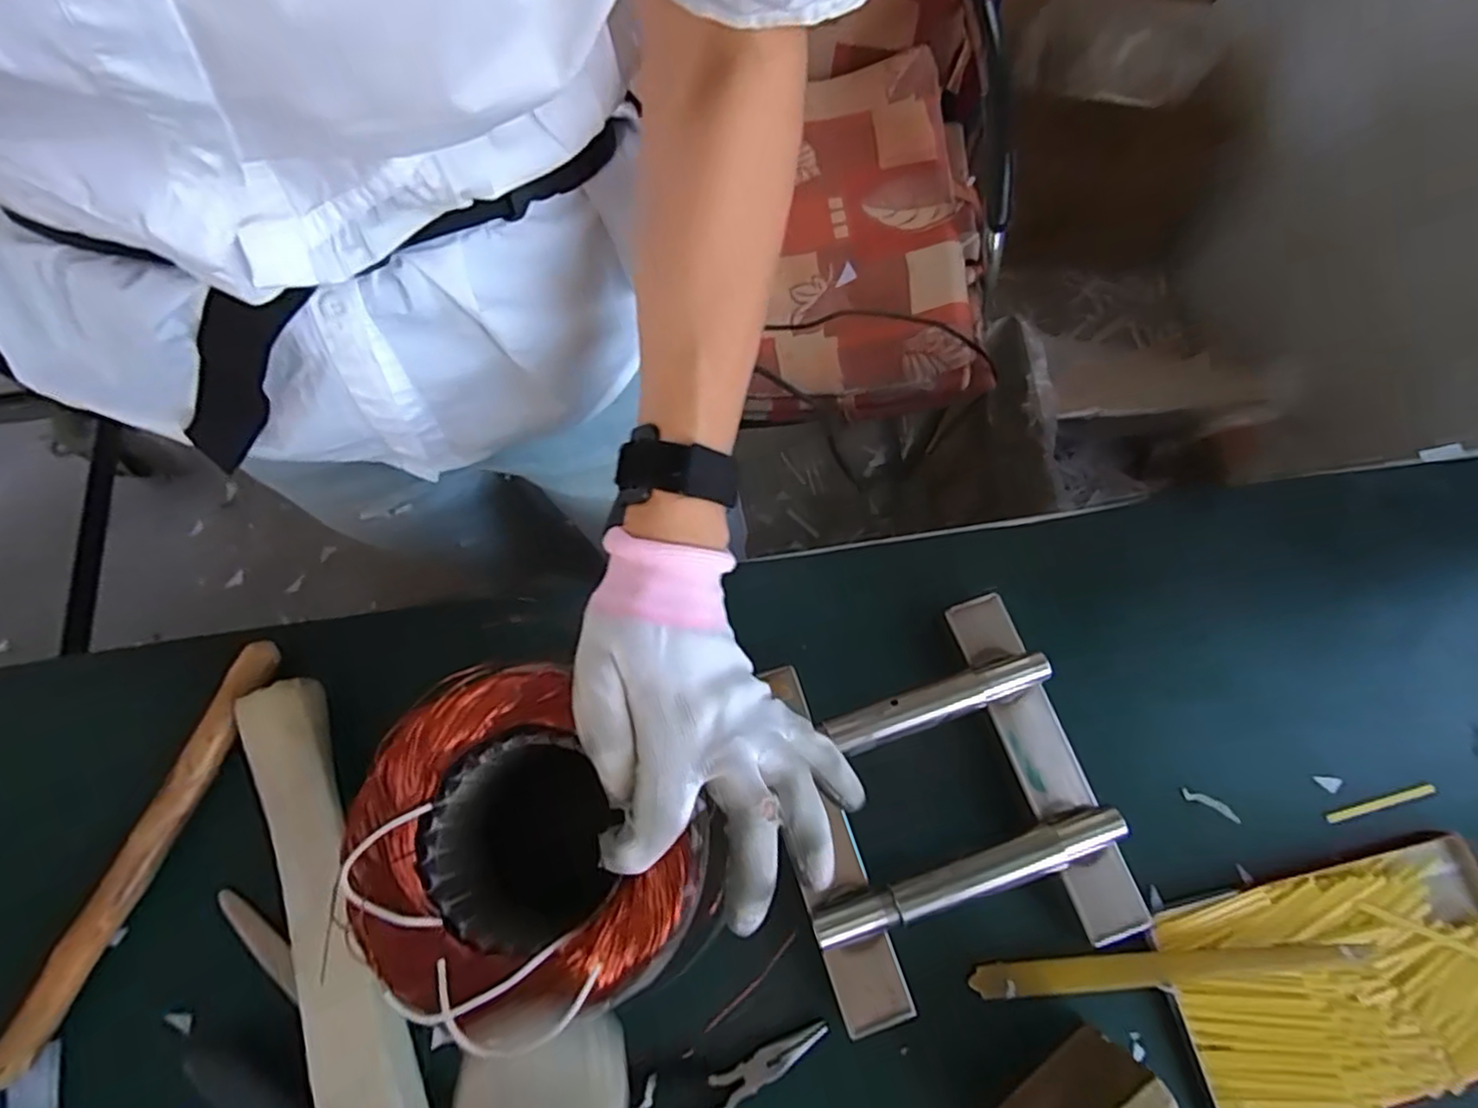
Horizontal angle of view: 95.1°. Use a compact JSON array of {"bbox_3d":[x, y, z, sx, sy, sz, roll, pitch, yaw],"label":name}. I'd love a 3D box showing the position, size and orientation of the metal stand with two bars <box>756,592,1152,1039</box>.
[{"bbox_3d":[0.112,0.141,0.391,0.177,0.044,0.191,-18,70,-7],"label":"metal stand with two bars"}]

